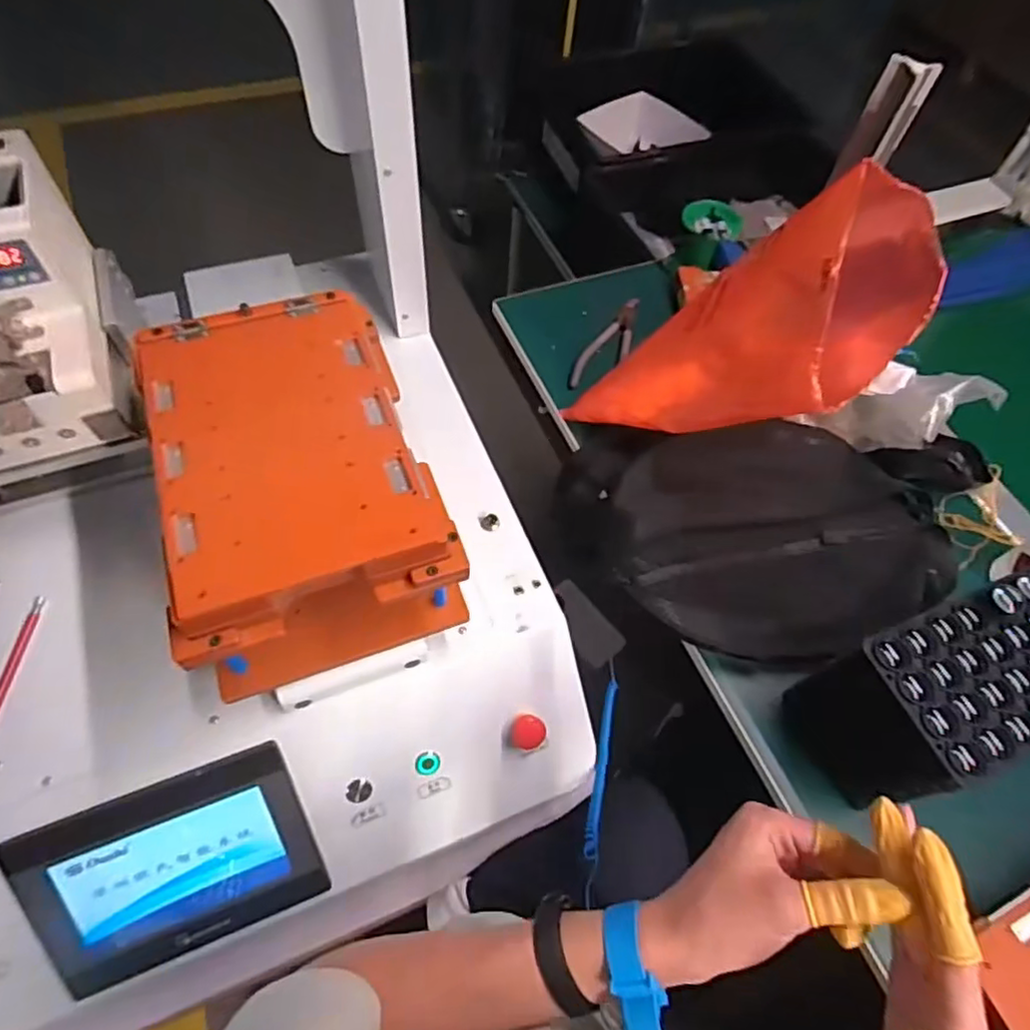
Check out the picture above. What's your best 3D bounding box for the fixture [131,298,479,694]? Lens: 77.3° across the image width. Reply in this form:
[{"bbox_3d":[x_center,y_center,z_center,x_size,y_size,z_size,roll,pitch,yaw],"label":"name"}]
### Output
[{"bbox_3d":[-0.166,-0.021,0.503,0.183,0.135,0.259,-17,62,-14],"label":"fixture"}]

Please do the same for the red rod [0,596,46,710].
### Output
[{"bbox_3d":[-0.411,0.129,0.519,0.013,0.007,0.132,3,59,-2],"label":"red rod"}]

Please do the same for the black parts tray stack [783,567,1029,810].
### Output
[{"bbox_3d":[0.329,0.122,0.472,0.202,0.125,0.100,-17,62,-14],"label":"black parts tray stack"}]

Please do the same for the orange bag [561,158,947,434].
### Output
[{"bbox_3d":[0.206,-0.156,0.563,0.206,0.236,0.194,40,64,18],"label":"orange bag"}]

